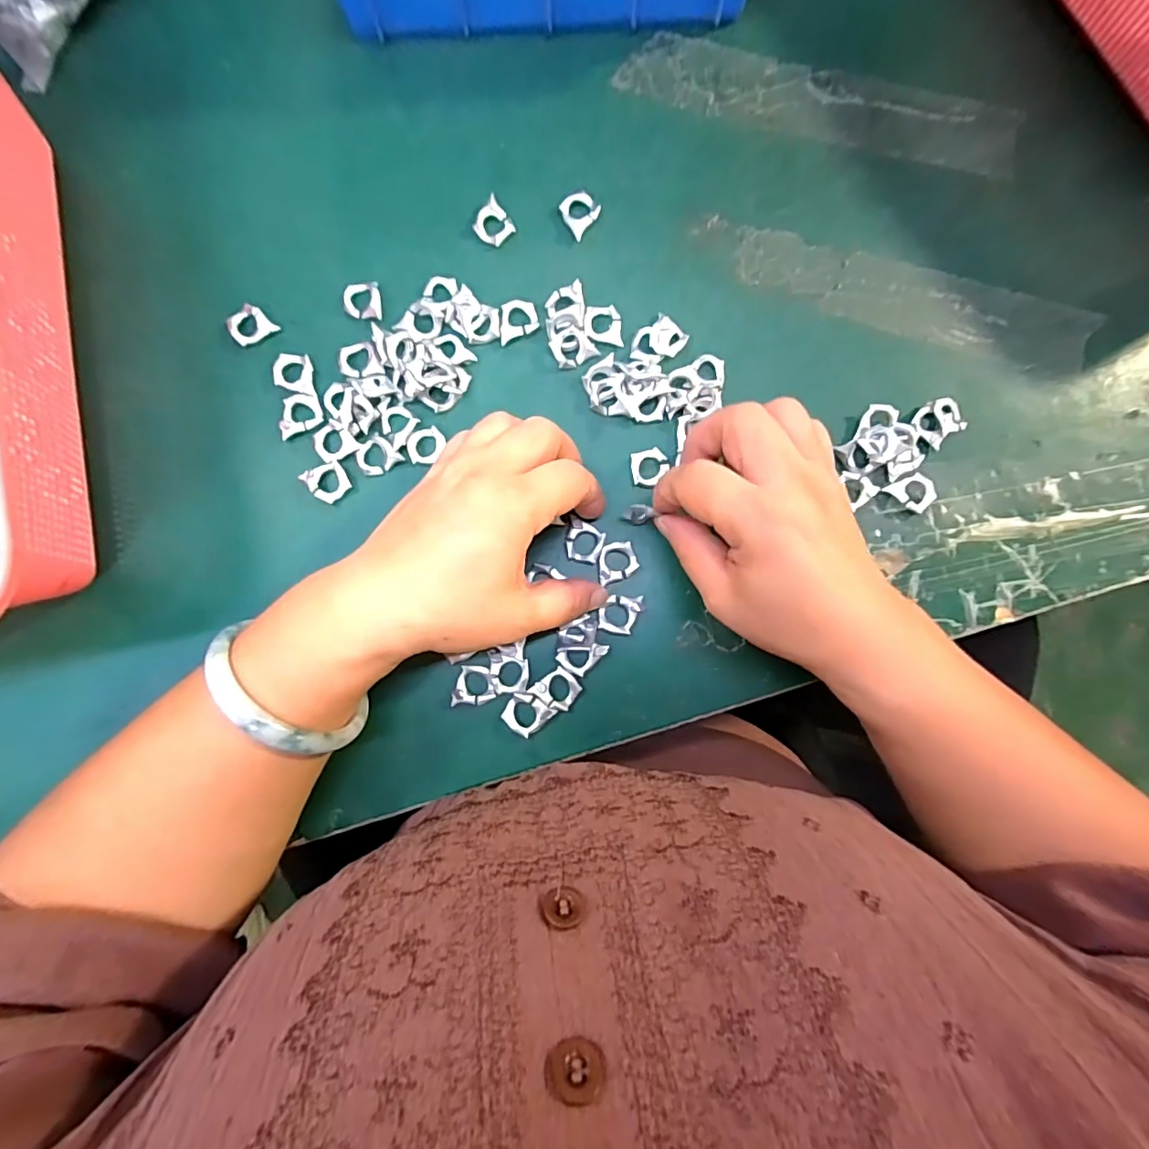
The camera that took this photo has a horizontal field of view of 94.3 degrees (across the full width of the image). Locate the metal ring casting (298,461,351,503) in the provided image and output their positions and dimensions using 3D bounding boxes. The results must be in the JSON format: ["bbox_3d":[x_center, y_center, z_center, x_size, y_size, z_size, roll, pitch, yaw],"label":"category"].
[{"bbox_3d":[-0.127,-0.048,0.275,0.019,0.004,0.021,-38,87,-4],"label":"metal ring casting"}]

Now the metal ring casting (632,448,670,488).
[{"bbox_3d":[0.040,-0.056,0.280,0.019,0.004,0.019,0,85,-2],"label":"metal ring casting"}]

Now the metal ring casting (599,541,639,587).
[{"bbox_3d":[0.022,-0.007,0.275,0.021,0.004,0.020,-18,86,-3],"label":"metal ring casting"}]

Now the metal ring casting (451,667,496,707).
[{"bbox_3d":[-0.051,0.055,0.266,0.021,0.004,0.019,-4,86,-2],"label":"metal ring casting"}]

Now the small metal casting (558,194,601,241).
[{"bbox_3d":[0.002,-0.198,0.292,0.020,0.004,0.024,37,85,1],"label":"small metal casting"}]

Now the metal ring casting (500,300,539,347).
[{"bbox_3d":[-0.029,-0.135,0.283,0.020,0.004,0.023,-2,85,-2],"label":"metal ring casting"}]

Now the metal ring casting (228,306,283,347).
[{"bbox_3d":[-0.170,-0.130,0.280,0.020,0.004,0.020,41,85,2],"label":"metal ring casting"}]

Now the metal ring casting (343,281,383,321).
[{"bbox_3d":[-0.113,-0.145,0.283,0.019,0.007,0.022,-8,86,-3],"label":"metal ring casting"}]

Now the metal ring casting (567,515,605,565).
[{"bbox_3d":[0.004,-0.017,0.274,0.020,0.004,0.021,21,85,0],"label":"metal ring casting"}]

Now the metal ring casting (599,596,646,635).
[{"bbox_3d":[0.024,0.021,0.273,0.022,0.005,0.019,0,85,-2],"label":"metal ring casting"}]

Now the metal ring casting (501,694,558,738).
[{"bbox_3d":[-0.023,0.071,0.267,0.022,0.004,0.019,31,85,1],"label":"metal ring casting"}]

